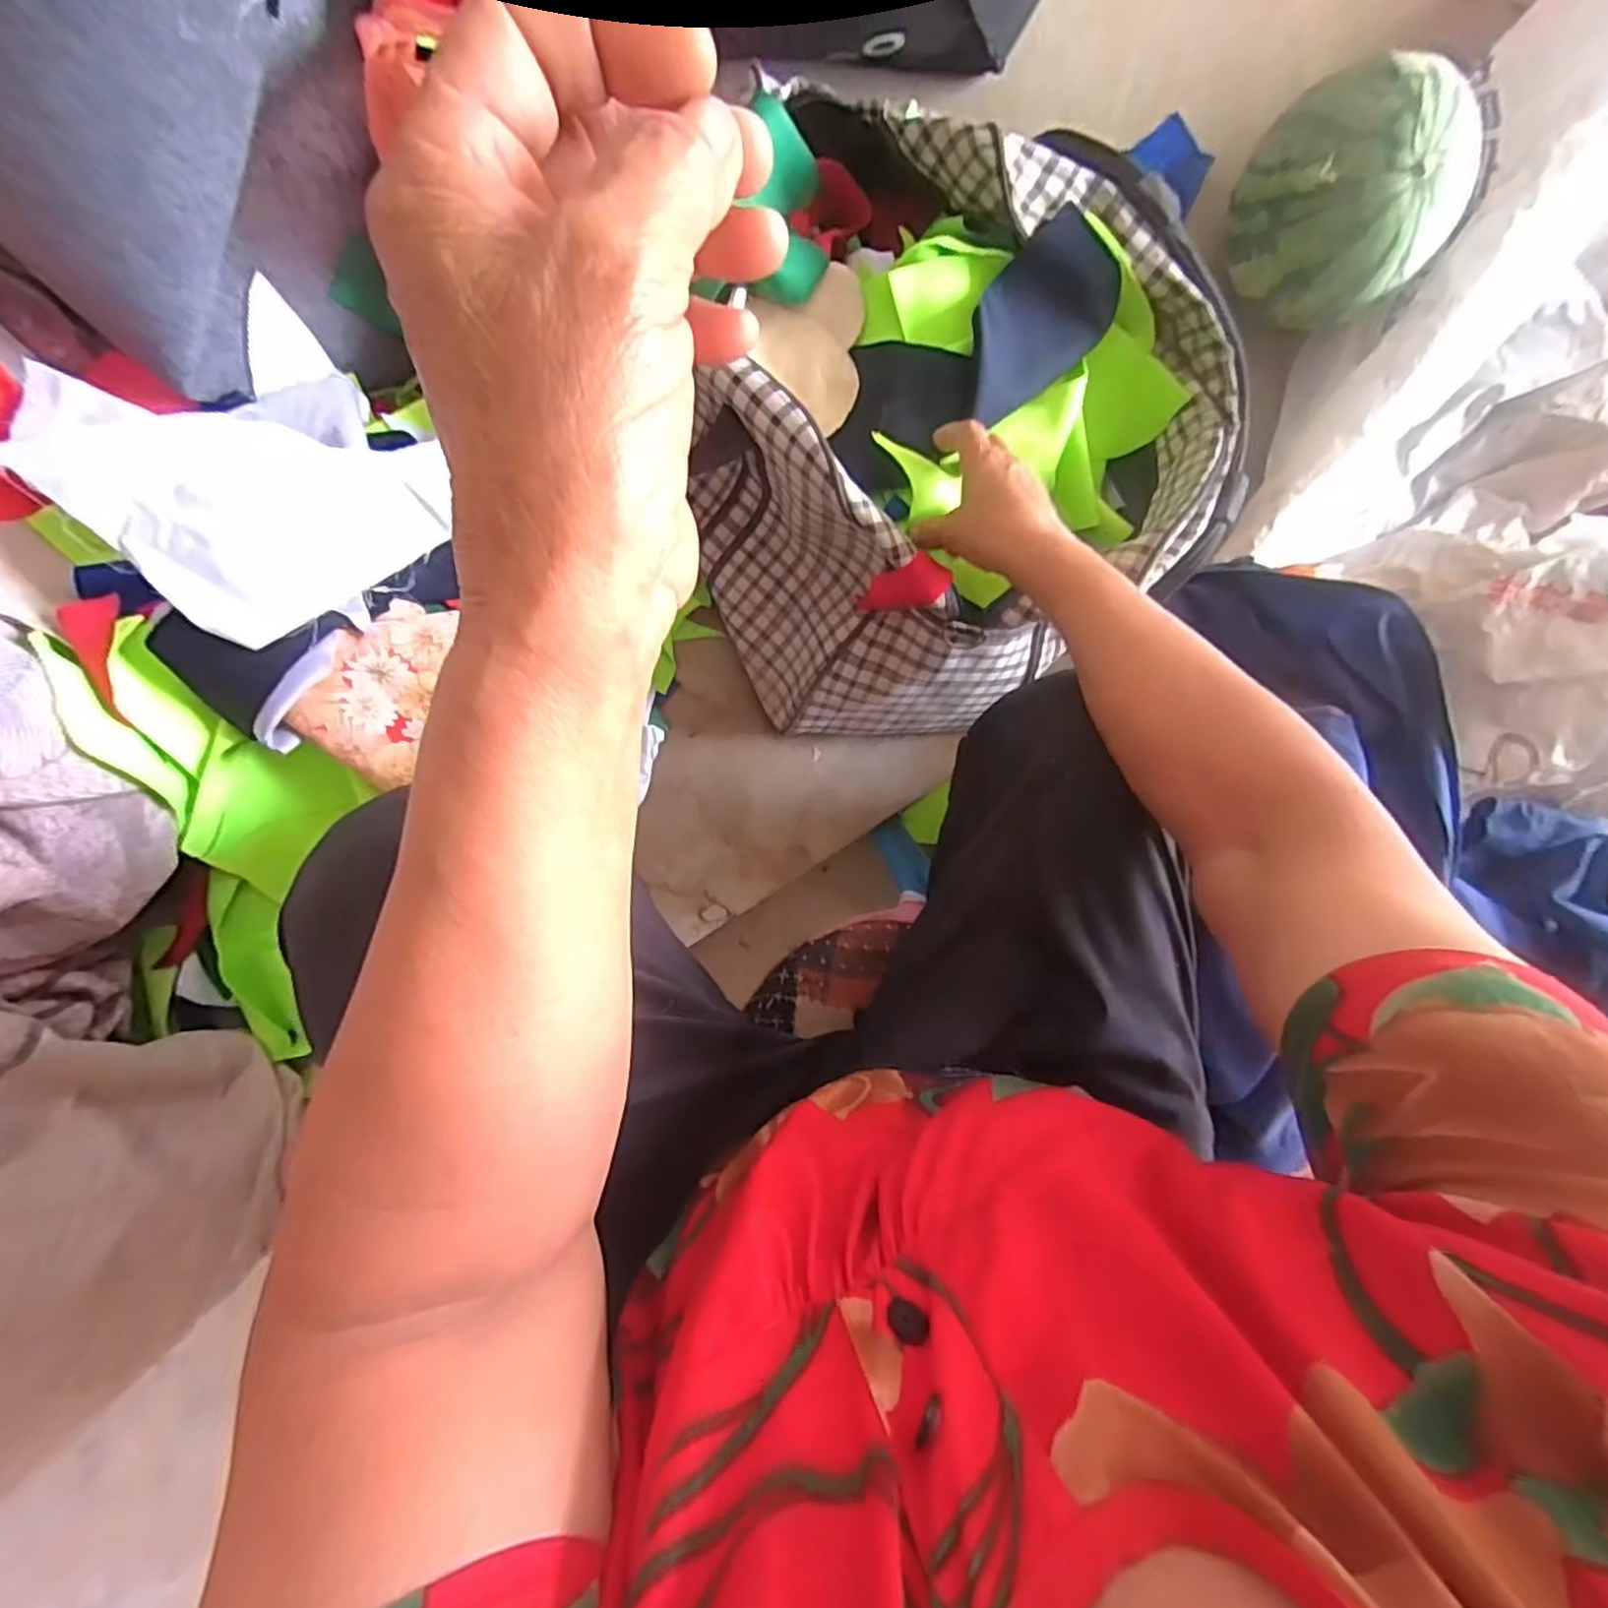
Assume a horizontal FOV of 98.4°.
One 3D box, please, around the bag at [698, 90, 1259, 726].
[{"bbox_3d":[0.113,-0.261,0.531,0.356,0.178,0.416,14,93,-9],"label":"bag"}]

